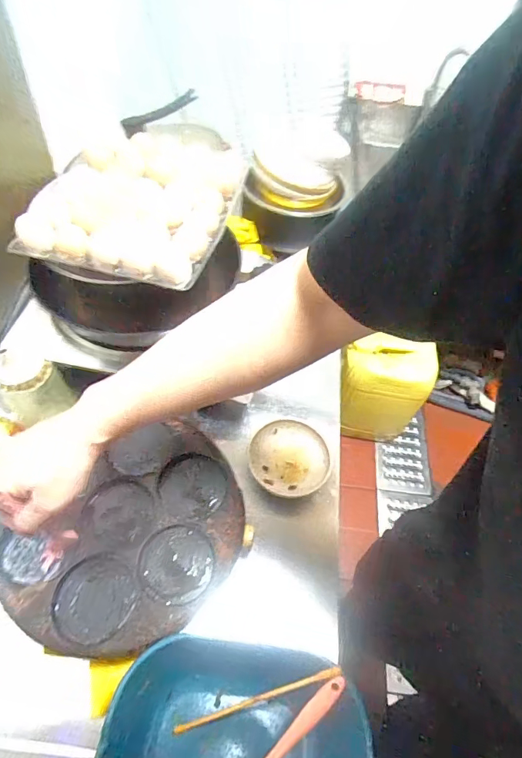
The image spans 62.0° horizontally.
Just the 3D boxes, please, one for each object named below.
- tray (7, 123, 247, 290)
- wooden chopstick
[{"bbox_3d":[-0.164,-0.241,0.578,0.243,0.057,0.270,15,55,6],"label":"tray"},{"bbox_3d":[-0.005,0.337,0.455,0.192,0.014,0.008,-26,57,9],"label":"wooden chopstick"}]

